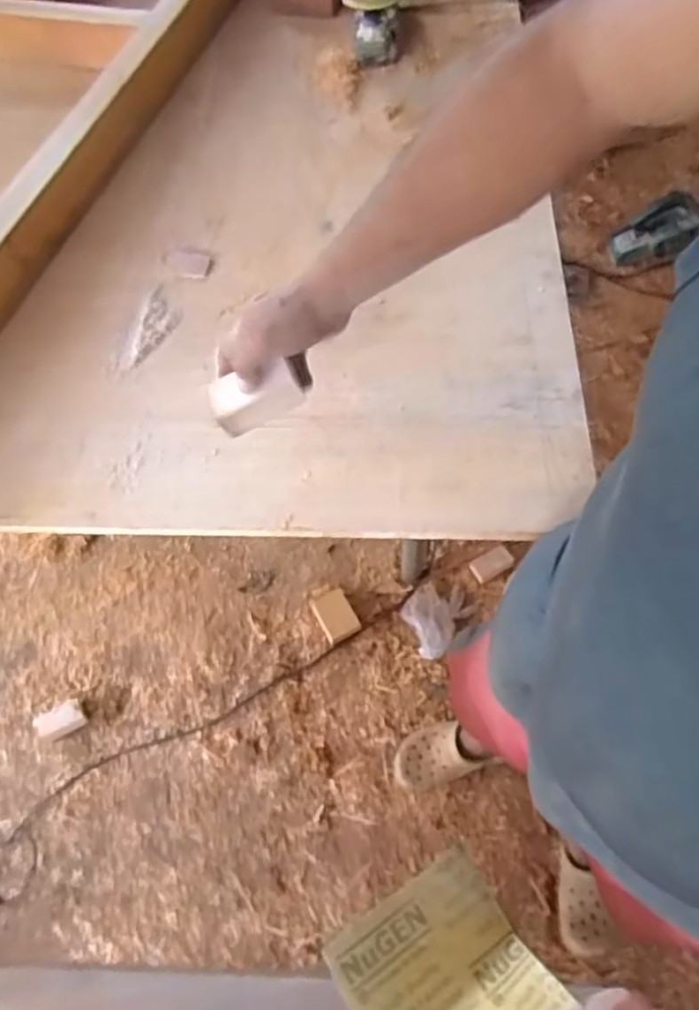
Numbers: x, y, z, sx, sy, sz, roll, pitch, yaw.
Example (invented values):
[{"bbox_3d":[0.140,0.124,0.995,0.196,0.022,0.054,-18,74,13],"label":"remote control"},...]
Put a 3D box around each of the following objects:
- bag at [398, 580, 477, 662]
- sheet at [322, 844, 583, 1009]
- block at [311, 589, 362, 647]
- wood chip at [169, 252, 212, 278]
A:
[{"bbox_3d":[0.194,0.253,1.477,0.132,0.035,0.176,34,69,21],"label":"bag"},{"bbox_3d":[0.058,0.294,0.395,0.113,0.057,0.113,-33,69,-12],"label":"sheet"},{"bbox_3d":[-0.033,0.254,1.494,0.084,0.017,0.117,-26,62,-9],"label":"block"},{"bbox_3d":[-0.212,-0.317,0.847,0.059,0.004,0.040,7,62,9],"label":"wood chip"}]

